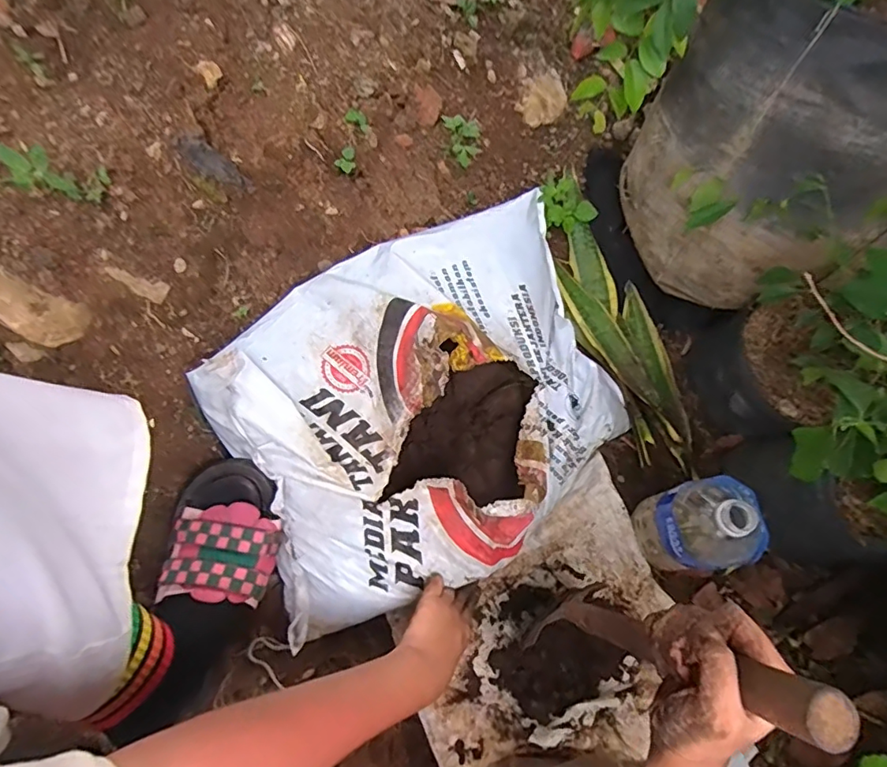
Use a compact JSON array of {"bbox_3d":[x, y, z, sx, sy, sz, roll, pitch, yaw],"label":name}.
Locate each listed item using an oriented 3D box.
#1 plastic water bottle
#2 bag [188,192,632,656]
[{"bbox_3d":[0.260,0.148,0.538,0.083,0.173,0.084,-3,65,0],"label":"plastic water bottle"},{"bbox_3d":[-0.017,0.016,0.591,0.439,0.156,0.349,-24,67,-10],"label":"bag"}]

